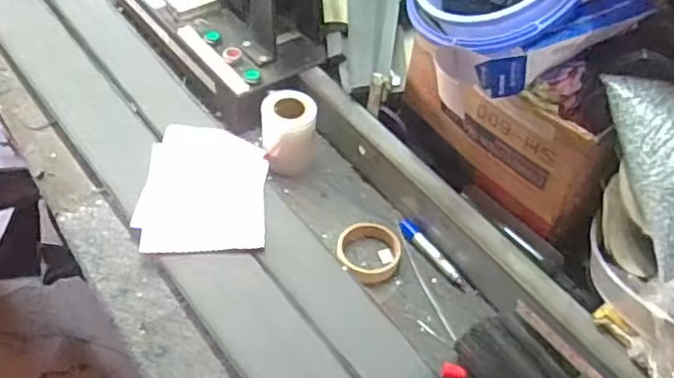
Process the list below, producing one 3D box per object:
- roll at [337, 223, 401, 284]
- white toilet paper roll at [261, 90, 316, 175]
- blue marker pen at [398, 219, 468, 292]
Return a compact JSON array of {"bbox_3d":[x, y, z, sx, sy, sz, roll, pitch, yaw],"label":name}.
[{"bbox_3d":[0.044,0.087,0.878,0.085,0.019,0.087,3,48,-3],"label":"roll"},{"bbox_3d":[-0.073,-0.082,0.959,0.081,0.111,0.075,-4,48,-9],"label":"white toilet paper roll"},{"bbox_3d":[0.132,0.091,0.885,0.023,0.018,0.135,-23,54,-24],"label":"blue marker pen"}]

